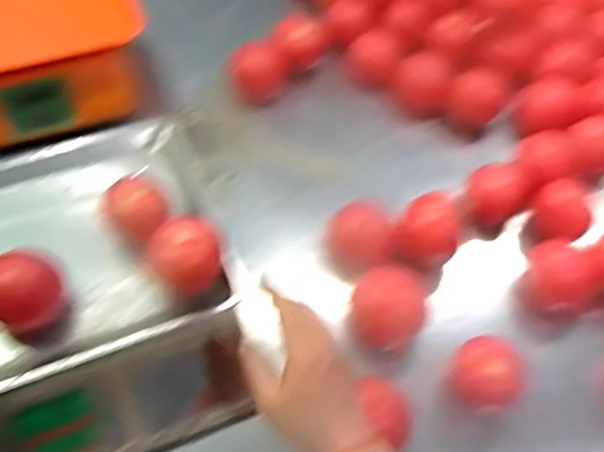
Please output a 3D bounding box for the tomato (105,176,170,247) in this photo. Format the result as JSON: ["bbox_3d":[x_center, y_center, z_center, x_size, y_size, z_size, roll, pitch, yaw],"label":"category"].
[{"bbox_3d":[-0.160,-0.017,0.598,0.050,0.057,0.055,1,56,-2],"label":"tomato"}]

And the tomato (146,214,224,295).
[{"bbox_3d":[-0.109,0.028,0.578,0.065,0.059,0.064,1,56,-2],"label":"tomato"}]

